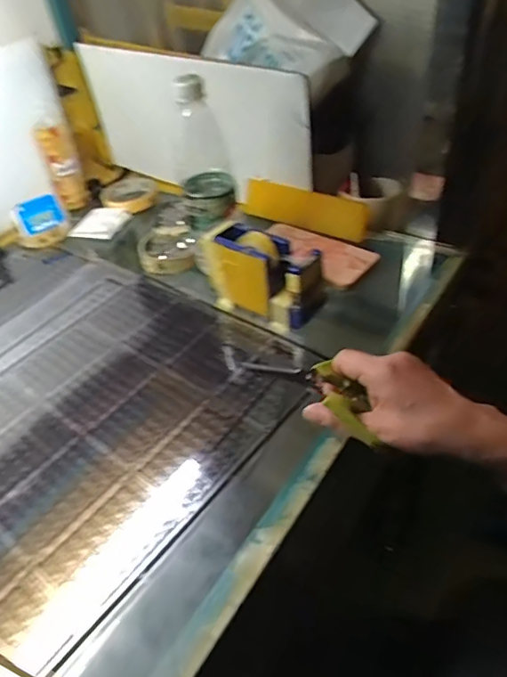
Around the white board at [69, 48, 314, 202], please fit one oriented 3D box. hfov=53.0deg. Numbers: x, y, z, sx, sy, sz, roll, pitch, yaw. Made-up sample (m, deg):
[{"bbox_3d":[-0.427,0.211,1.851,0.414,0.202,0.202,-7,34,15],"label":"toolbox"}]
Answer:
[{"bbox_3d":[-0.092,-0.310,0.760,0.420,0.212,0.018,25,64,29],"label":"white board"}]

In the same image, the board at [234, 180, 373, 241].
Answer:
[{"bbox_3d":[0.067,-0.184,0.714,0.200,0.061,0.014,25,52,31],"label":"board"}]

